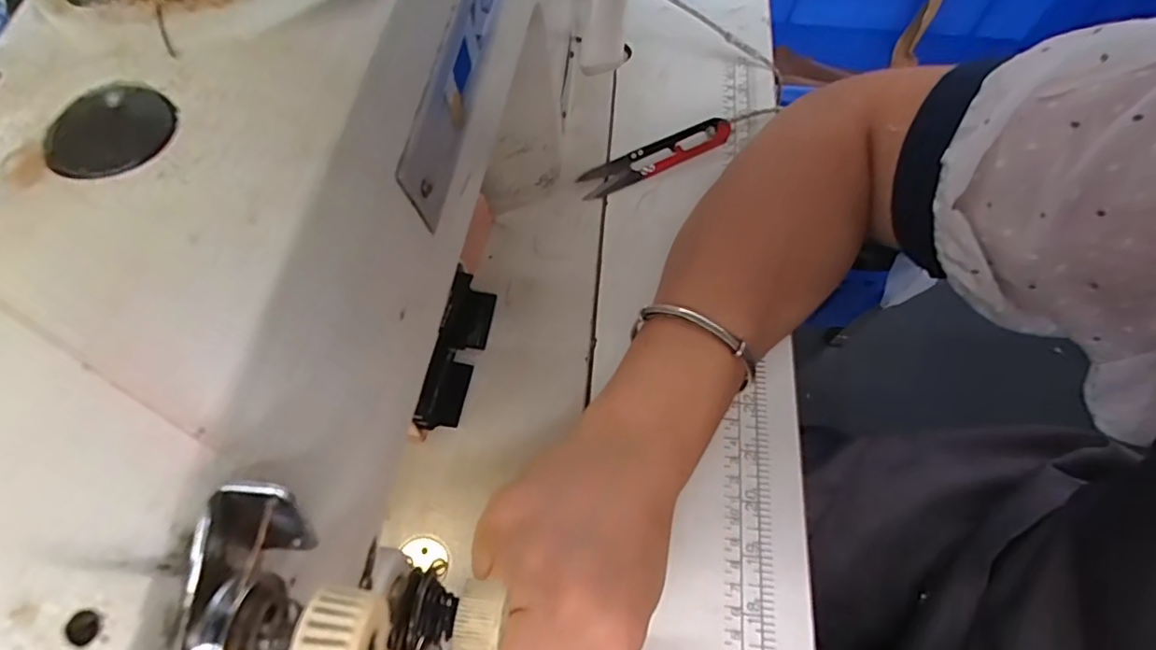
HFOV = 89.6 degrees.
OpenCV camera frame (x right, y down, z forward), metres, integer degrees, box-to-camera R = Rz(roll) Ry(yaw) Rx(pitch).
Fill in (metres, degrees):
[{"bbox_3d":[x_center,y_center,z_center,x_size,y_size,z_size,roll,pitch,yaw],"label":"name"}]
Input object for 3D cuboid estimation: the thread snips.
[{"bbox_3d":[0.051,-0.110,0.377,0.106,0.009,0.022,-25,67,-12],"label":"thread snips"}]

